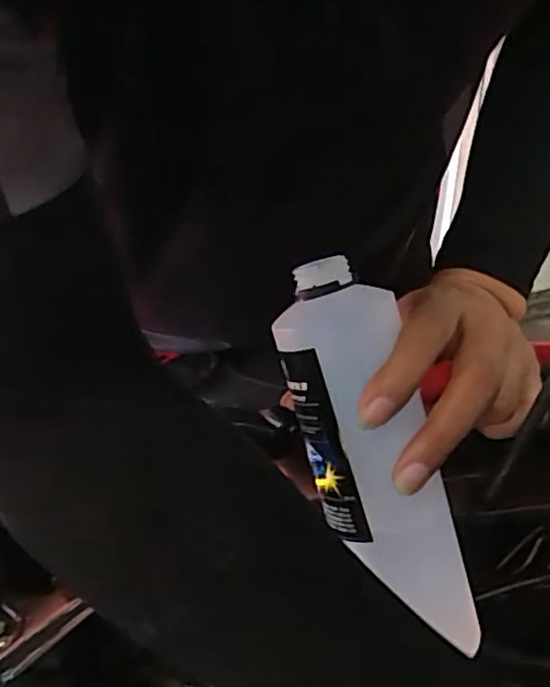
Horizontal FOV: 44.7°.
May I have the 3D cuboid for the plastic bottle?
[{"bbox_3d":[0.051,0.061,0.327,0.056,0.207,0.041,-25,8,-26],"label":"plastic bottle"}]

